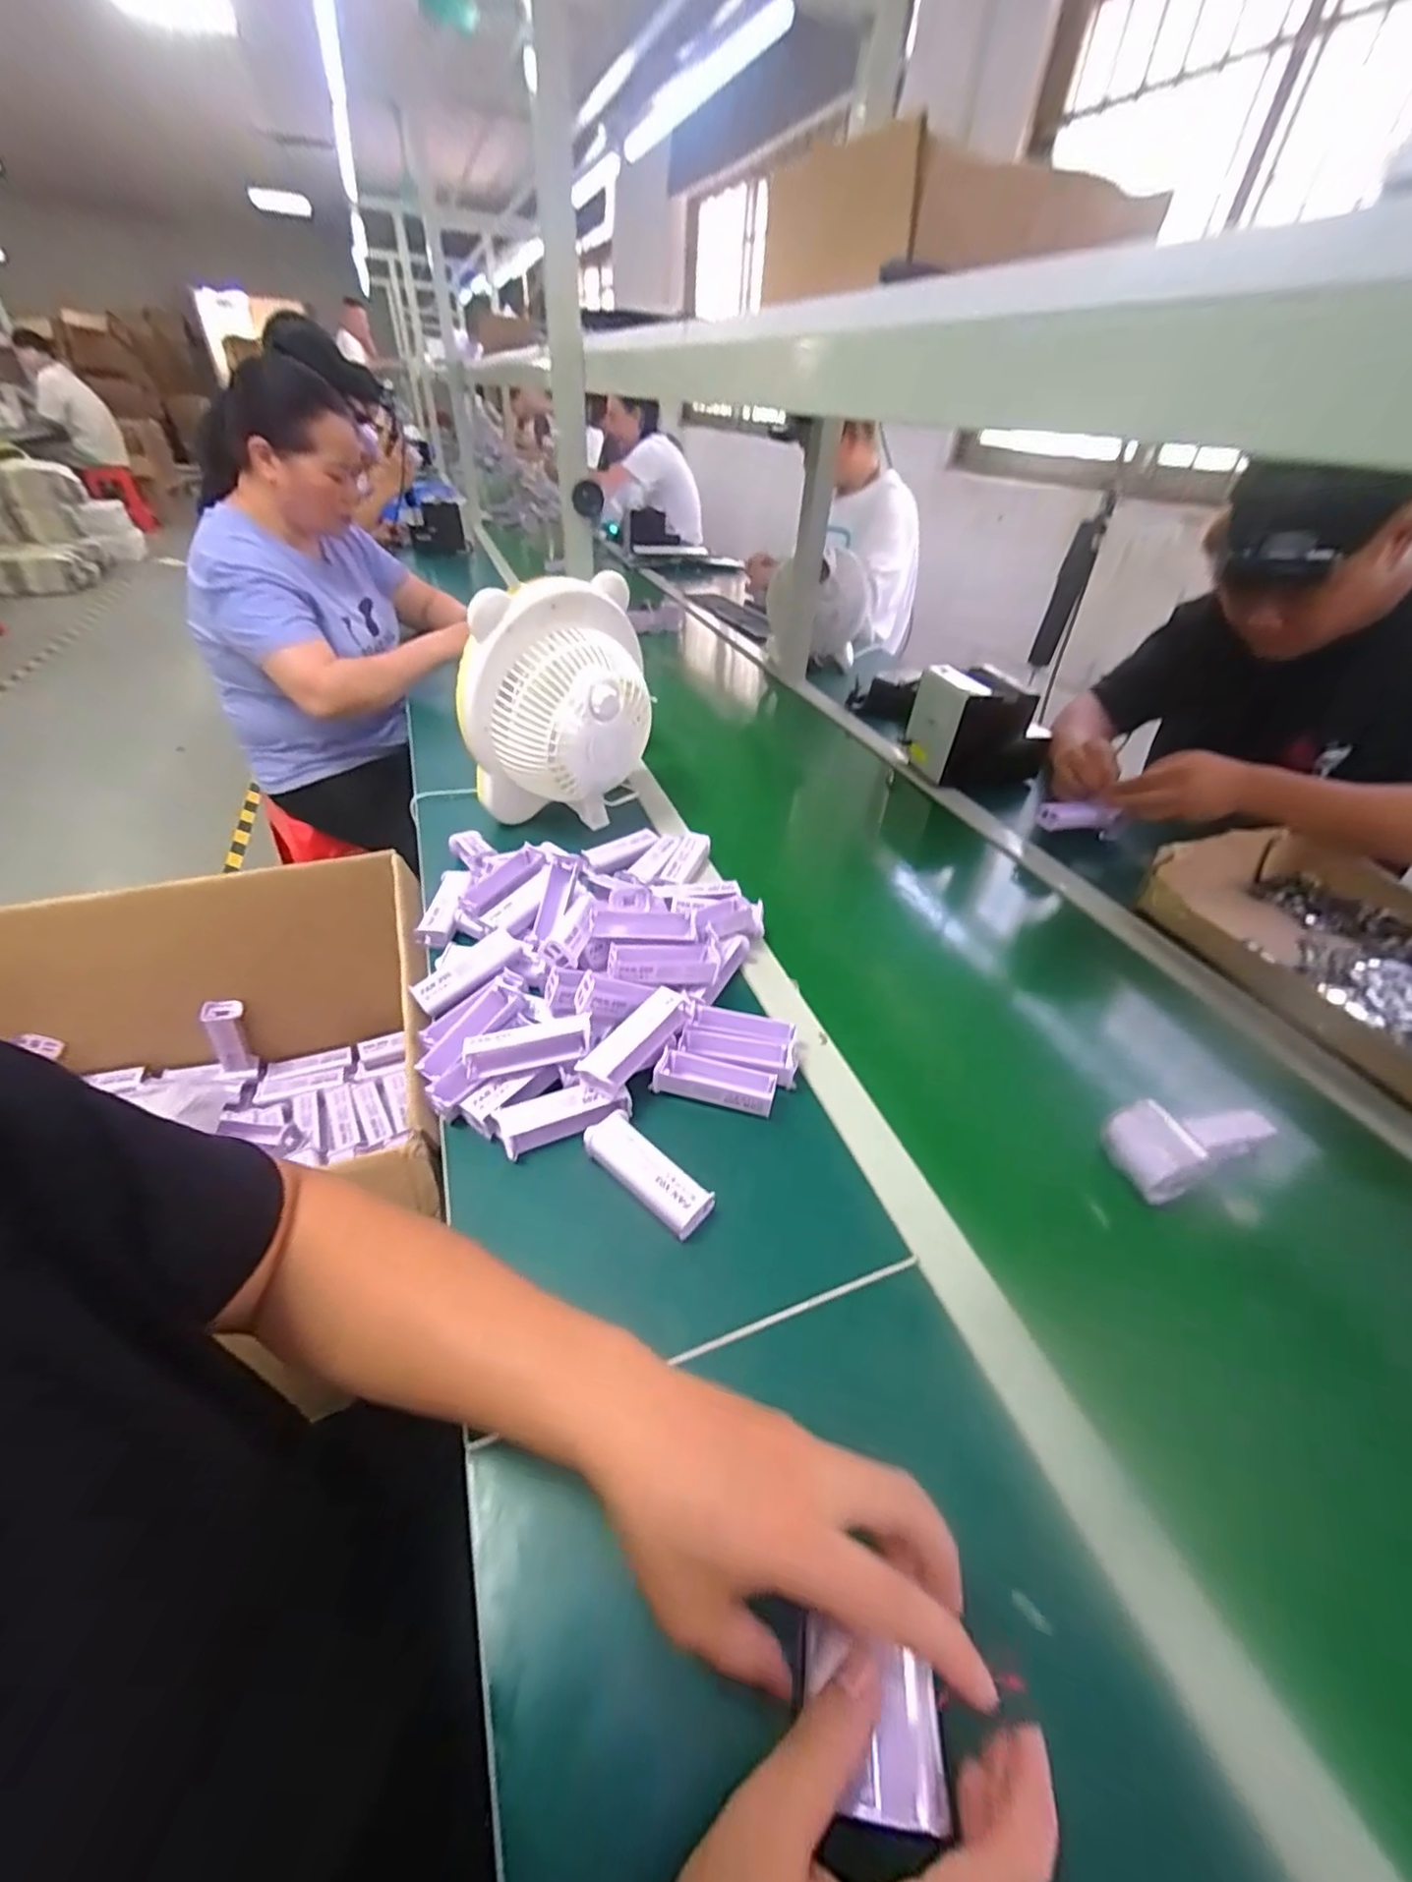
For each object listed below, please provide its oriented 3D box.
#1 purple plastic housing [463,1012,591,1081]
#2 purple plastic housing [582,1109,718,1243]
[{"bbox_3d":[-0.142,0.085,0.510,0.097,0.029,0.025,-7,41,-14],"label":"purple plastic housing"},{"bbox_3d":[-0.044,0.172,0.468,0.104,0.032,0.035,31,46,28],"label":"purple plastic housing"}]

